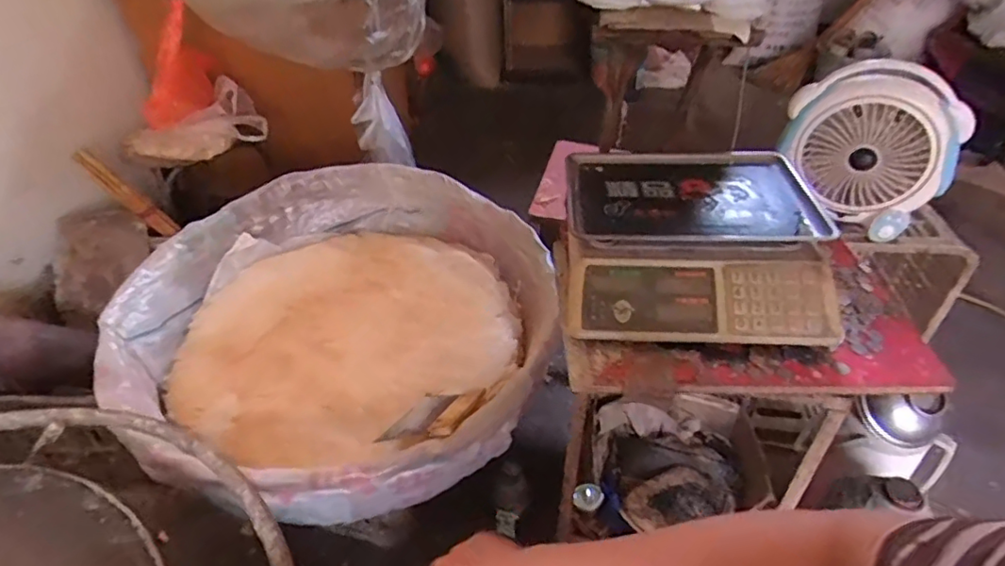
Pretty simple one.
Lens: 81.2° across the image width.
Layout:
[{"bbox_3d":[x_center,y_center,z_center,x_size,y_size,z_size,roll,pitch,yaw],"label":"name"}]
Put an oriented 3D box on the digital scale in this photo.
[{"bbox_3d":[0.258,-0.066,0.818,0.333,0.098,0.329,1,39,3],"label":"digital scale"}]

